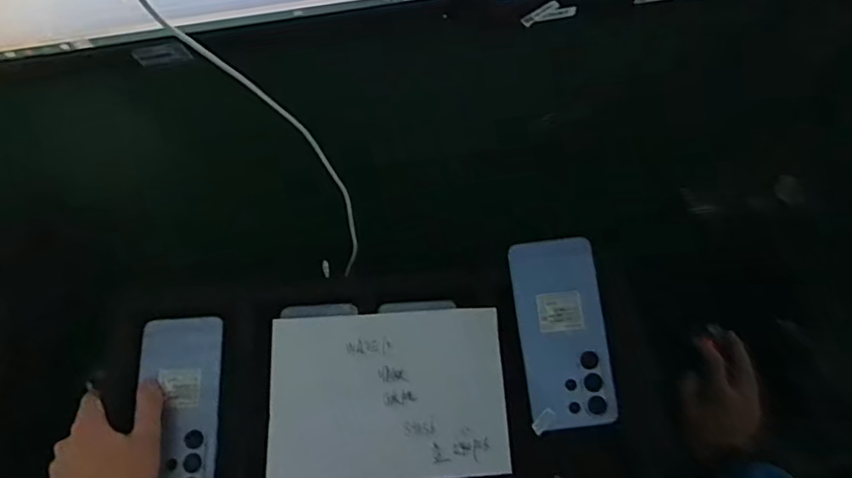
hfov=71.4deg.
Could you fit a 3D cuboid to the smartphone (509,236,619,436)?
[{"bbox_3d":[0.127,0.086,0.552,0.077,0.006,0.171,-7,79,6],"label":"smartphone"}]

